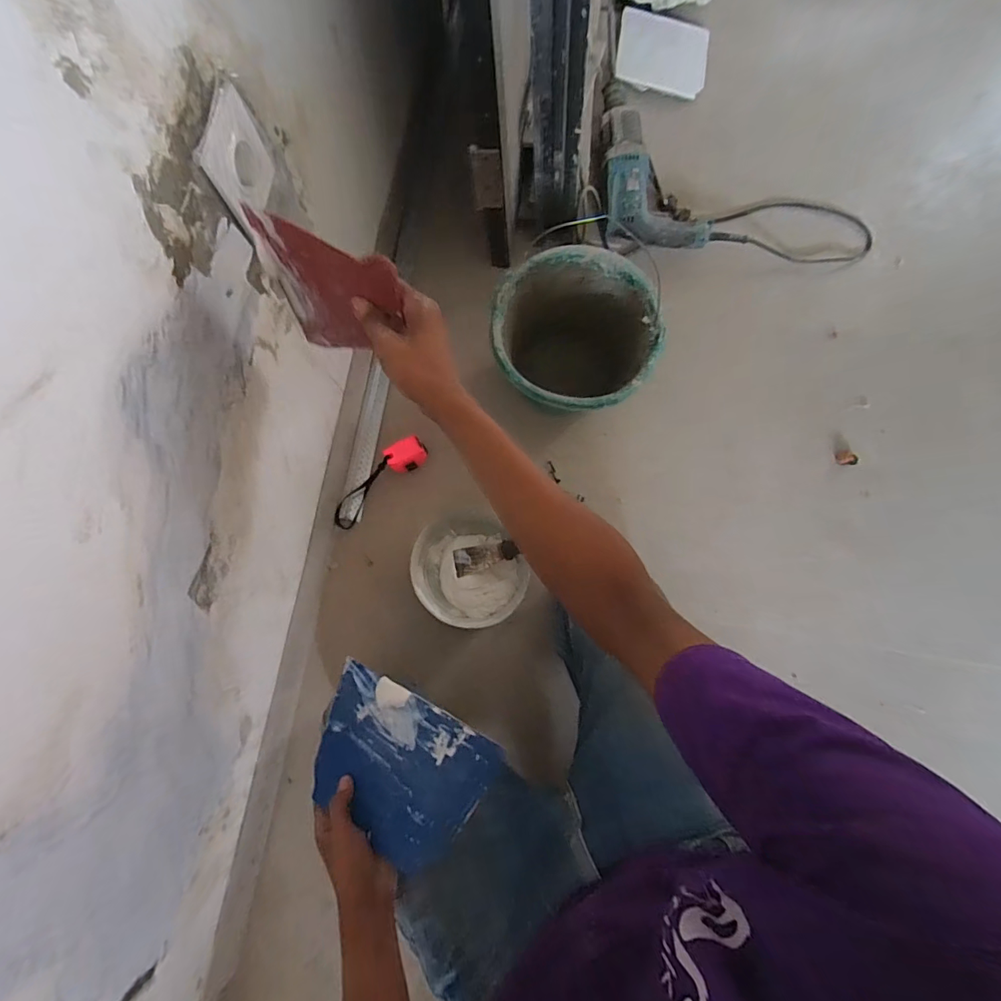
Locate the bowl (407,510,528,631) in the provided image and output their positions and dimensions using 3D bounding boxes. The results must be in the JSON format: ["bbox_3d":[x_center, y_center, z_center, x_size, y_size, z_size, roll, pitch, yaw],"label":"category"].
[{"bbox_3d":[-0.051,0.118,0.788,0.172,0.079,0.185,0,77,-2],"label":"bowl"}]

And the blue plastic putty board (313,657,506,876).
[{"bbox_3d":[-0.118,0.288,0.516,0.203,0.012,0.147,26,82,21],"label":"blue plastic putty board"}]

